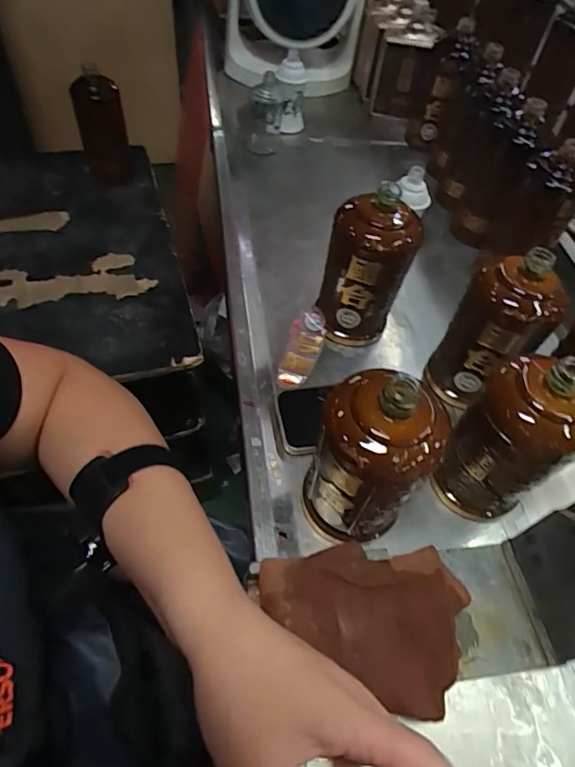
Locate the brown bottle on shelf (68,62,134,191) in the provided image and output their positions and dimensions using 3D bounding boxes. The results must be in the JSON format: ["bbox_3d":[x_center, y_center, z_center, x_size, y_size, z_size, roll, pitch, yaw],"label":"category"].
[{"bbox_3d":[-0.323,-0.440,0.883,0.079,0.179,0.068,-13,55,-15],"label":"brown bottle on shelf"}]

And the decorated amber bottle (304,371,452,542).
[{"bbox_3d":[0.064,0.063,0.404,0.087,0.171,0.074,31,58,17],"label":"decorated amber bottle"}]

